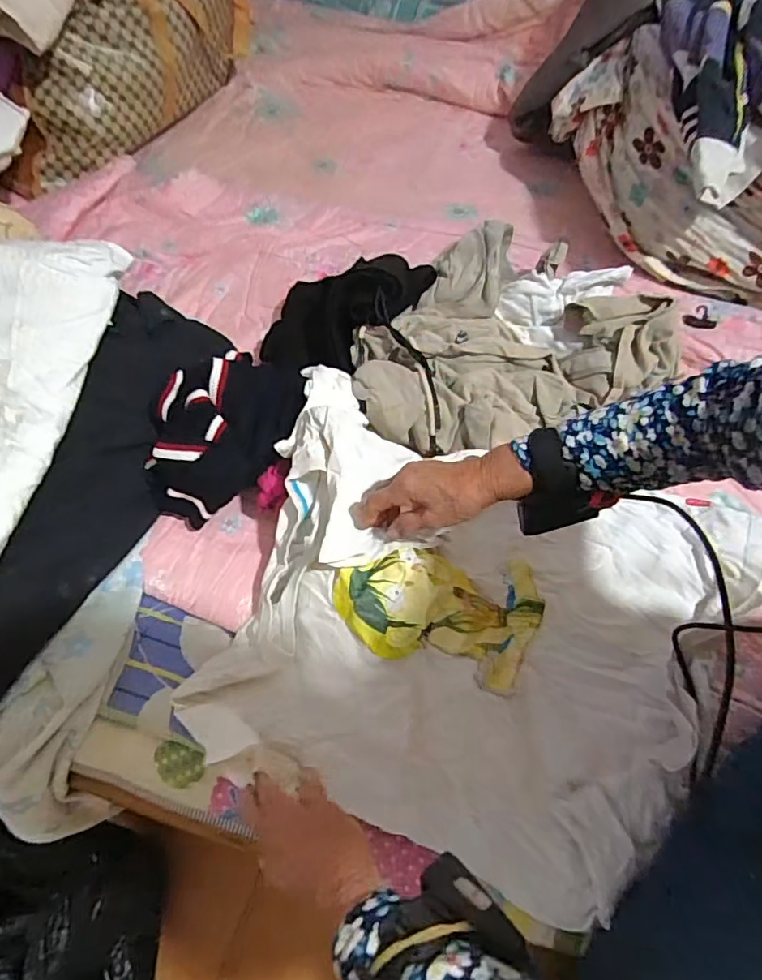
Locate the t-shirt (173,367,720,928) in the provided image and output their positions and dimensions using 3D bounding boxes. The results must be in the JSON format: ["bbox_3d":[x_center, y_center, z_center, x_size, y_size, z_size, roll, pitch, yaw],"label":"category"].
[{"bbox_3d":[0.079,0.117,0.550,0.474,0.112,0.413,17,62,13],"label":"t-shirt"}]

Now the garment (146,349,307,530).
[{"bbox_3d":[-0.191,-0.079,0.696,0.176,0.103,0.214,1,60,4],"label":"garment"}]

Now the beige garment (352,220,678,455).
[{"bbox_3d":[0.146,-0.185,0.685,0.364,0.102,0.270,-21,61,-8],"label":"beige garment"}]

